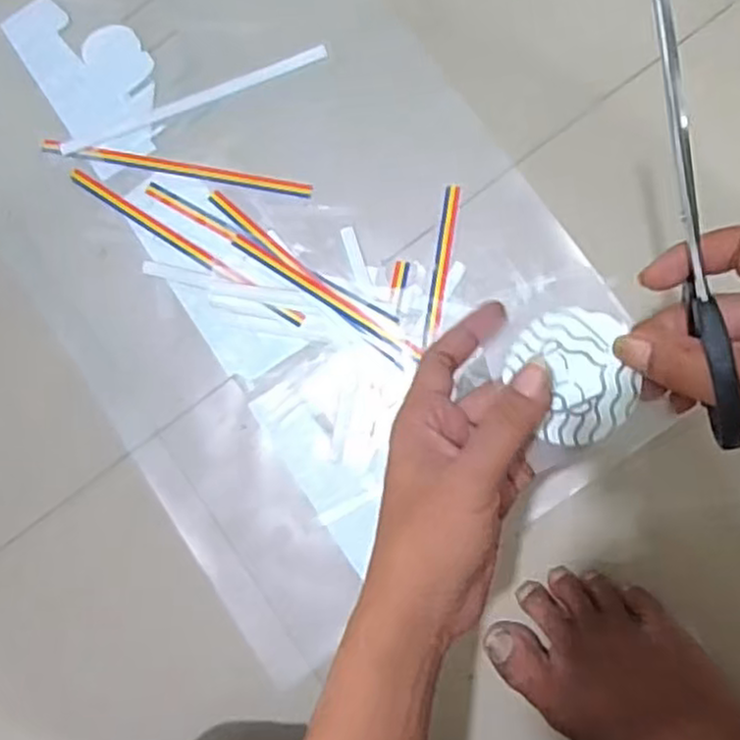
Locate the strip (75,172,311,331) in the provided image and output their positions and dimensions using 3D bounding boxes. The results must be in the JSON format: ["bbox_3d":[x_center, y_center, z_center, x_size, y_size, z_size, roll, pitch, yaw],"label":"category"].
[{"bbox_3d":[-0.142,-0.096,0.561,0.220,0.004,0.010,33,91,8],"label":"strip"}]

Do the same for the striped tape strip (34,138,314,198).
[{"bbox_3d":[-0.152,-0.157,0.569,0.218,0.004,0.011,12,88,8],"label":"striped tape strip"}]

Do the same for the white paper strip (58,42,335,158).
[{"bbox_3d":[-0.139,-0.210,0.570,0.220,0.008,0.013,-18,84,6],"label":"white paper strip"}]

